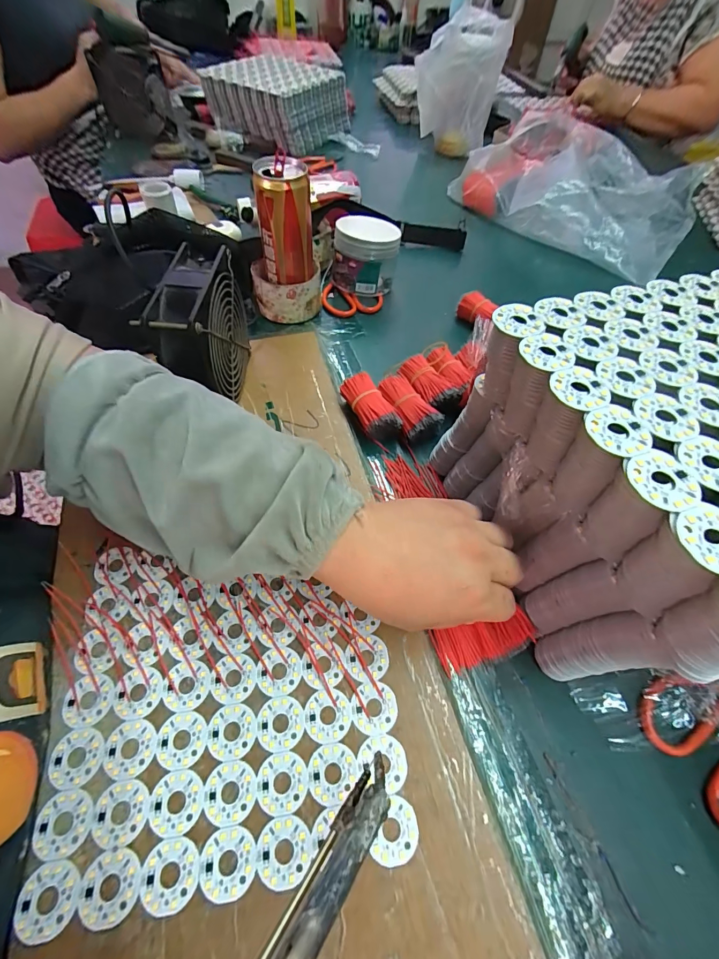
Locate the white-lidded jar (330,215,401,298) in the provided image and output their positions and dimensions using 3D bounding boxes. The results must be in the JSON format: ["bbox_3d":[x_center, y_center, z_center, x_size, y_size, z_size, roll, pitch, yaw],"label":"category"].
[{"bbox_3d":[0.007,-0.291,0.501,0.084,0.069,0.091,8,57,2],"label":"white-lidded jar"}]

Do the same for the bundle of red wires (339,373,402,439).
[{"bbox_3d":[0.009,-0.071,0.384,0.032,0.034,0.070,-22,61,-16],"label":"bundle of red wires"}]

